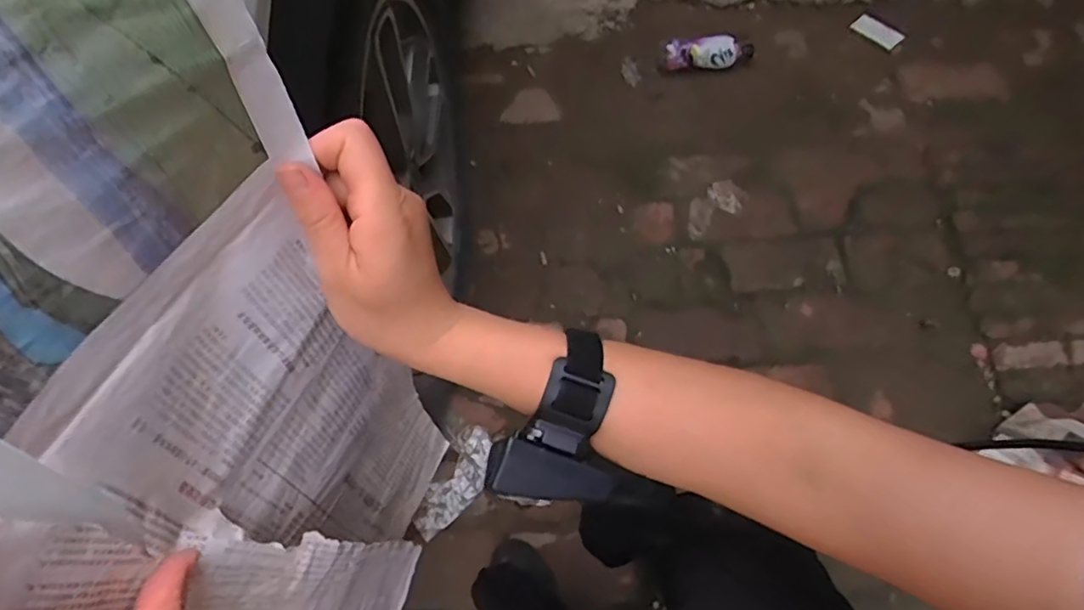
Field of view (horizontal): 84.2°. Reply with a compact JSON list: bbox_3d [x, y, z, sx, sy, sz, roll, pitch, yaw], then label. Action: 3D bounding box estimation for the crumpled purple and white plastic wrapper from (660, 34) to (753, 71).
[{"bbox_3d":[0.385,-0.586,1.387,0.206,0.064,0.061,-3,64,-1],"label":"crumpled purple and white plastic wrapper"}]

